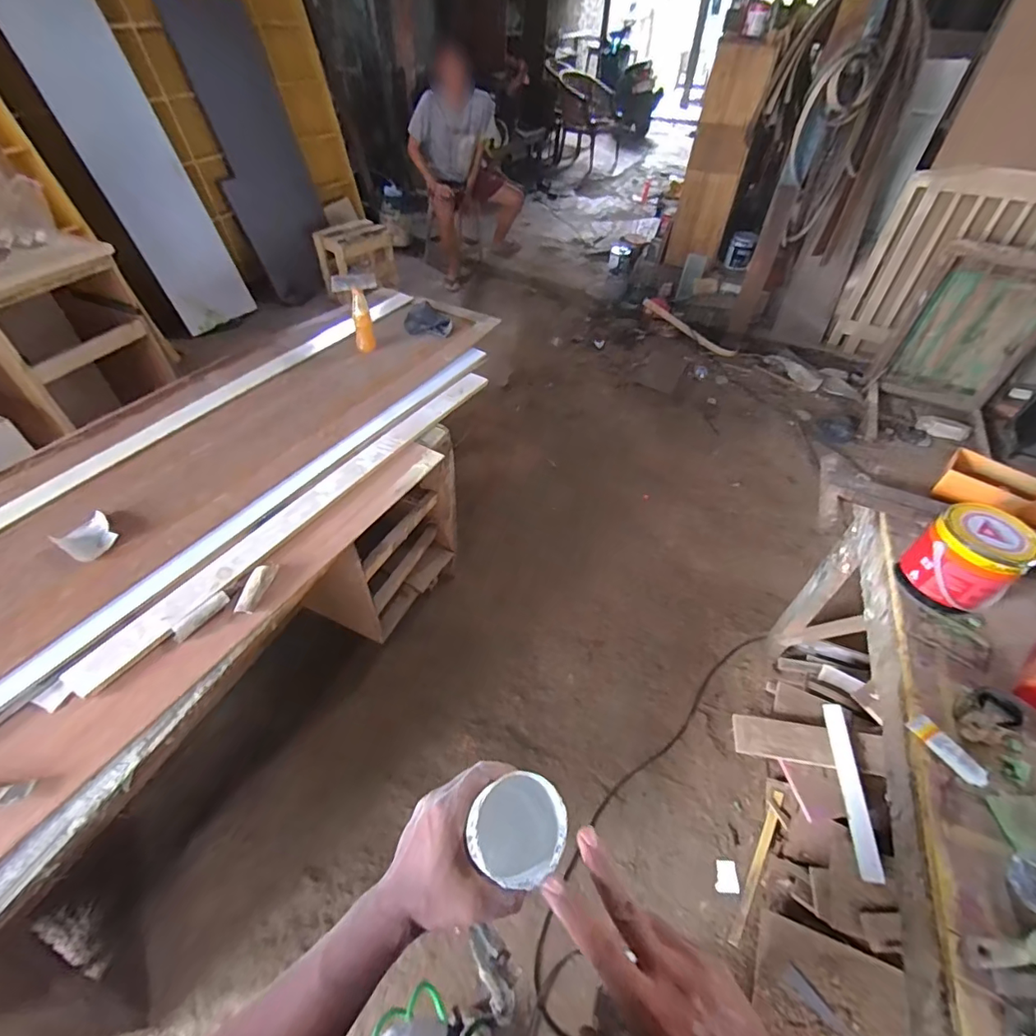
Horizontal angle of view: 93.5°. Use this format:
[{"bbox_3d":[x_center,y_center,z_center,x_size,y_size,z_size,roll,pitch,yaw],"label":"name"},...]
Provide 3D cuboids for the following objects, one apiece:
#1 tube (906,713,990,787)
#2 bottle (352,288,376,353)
[{"bbox_3d":[0.667,0.361,0.762,0.037,0.026,0.116,-4,29,-11],"label":"tube"},{"bbox_3d":[-0.483,-0.605,1.508,0.059,0.177,0.064,-13,49,-14],"label":"bottle"}]

